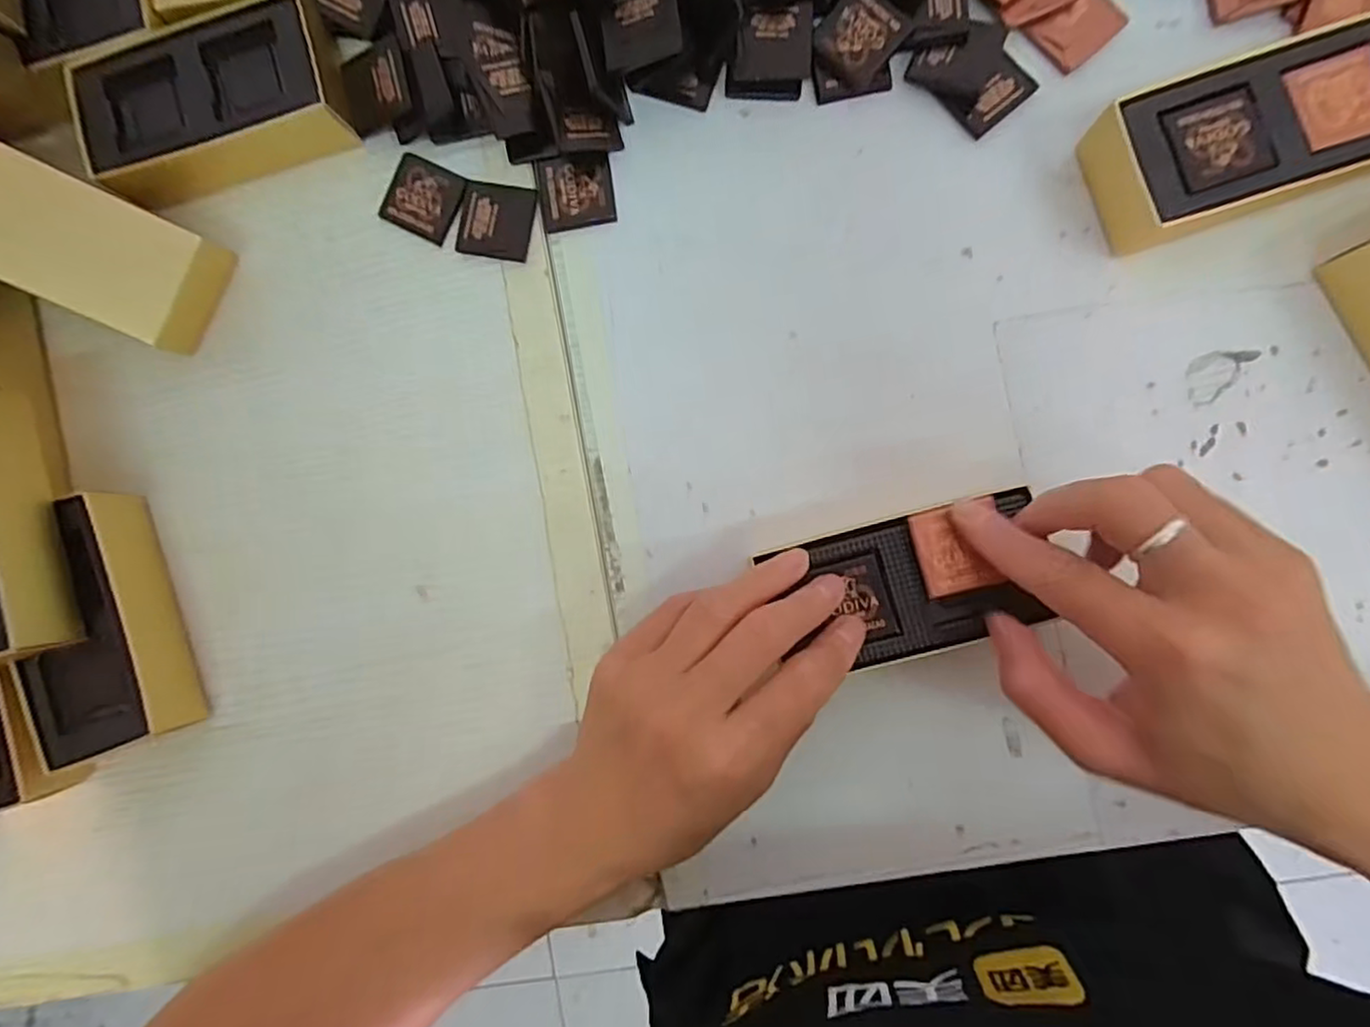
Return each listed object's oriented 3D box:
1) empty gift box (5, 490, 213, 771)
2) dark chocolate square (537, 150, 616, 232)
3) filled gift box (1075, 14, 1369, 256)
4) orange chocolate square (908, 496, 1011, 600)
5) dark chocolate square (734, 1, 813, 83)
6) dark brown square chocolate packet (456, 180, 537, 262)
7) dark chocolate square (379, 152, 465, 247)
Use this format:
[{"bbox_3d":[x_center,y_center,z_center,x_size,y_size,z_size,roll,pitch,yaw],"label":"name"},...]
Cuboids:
[{"bbox_3d":[-0.265,0.051,0.299,0.053,0.035,0.110,-15,87,4],"label":"empty gift box"},{"bbox_3d":[-0.050,-0.149,0.305,0.034,0.005,0.035,-10,87,4],"label":"dark chocolate square"},{"bbox_3d":[0.232,-0.153,0.269,0.121,0.032,0.058,-19,87,4],"label":"filled gift box"},{"bbox_3d":[0.106,0.014,0.254,0.031,0.004,0.034,-13,87,4],"label":"orange chocolate square"},{"bbox_3d":[0.039,-0.208,0.291,0.034,0.005,0.028,-3,108,2],"label":"dark chocolate square"},{"bbox_3d":[-0.088,-0.137,0.305,0.034,0.004,0.033,10,89,5],"label":"dark brown square chocolate packet"},{"bbox_3d":[-0.123,-0.148,0.307,0.035,0.004,0.033,25,90,5],"label":"dark chocolate square"}]

